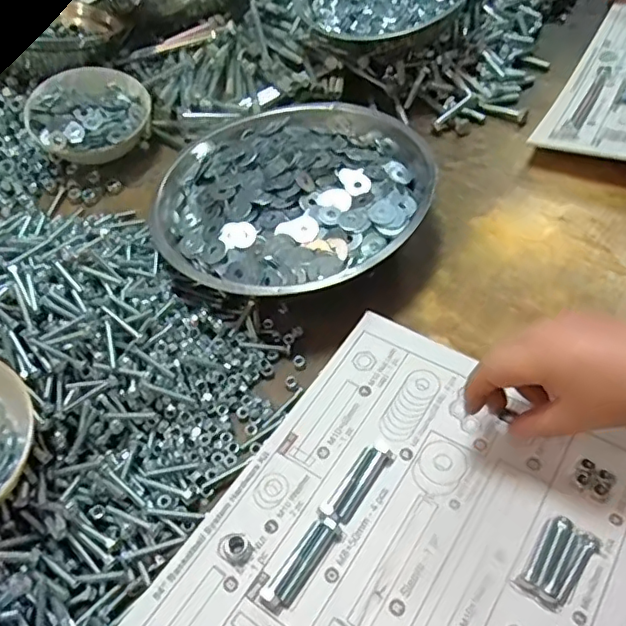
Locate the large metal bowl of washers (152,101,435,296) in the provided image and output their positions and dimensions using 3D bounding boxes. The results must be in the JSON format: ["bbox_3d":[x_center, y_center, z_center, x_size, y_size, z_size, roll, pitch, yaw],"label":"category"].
[{"bbox_3d":[-0.022,-0.111,0.547,0.239,0.052,0.253,33,60,22],"label":"large metal bowl of washers"}]

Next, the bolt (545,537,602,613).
[{"bbox_3d":[0.149,0.147,0.332,0.007,0.006,0.050,33,62,30],"label":"bolt"}]

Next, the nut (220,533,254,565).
[{"bbox_3d":[-0.048,0.148,0.368,0.021,0.008,0.018,36,61,24],"label":"nut"}]

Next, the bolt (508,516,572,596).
[{"bbox_3d":[0.134,0.140,0.340,0.013,0.012,0.048,30,60,28],"label":"bolt"}]

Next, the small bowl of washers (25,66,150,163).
[{"bbox_3d":[-0.256,-0.224,0.682,0.131,0.062,0.131,0,53,0],"label":"small bowl of washers"}]

